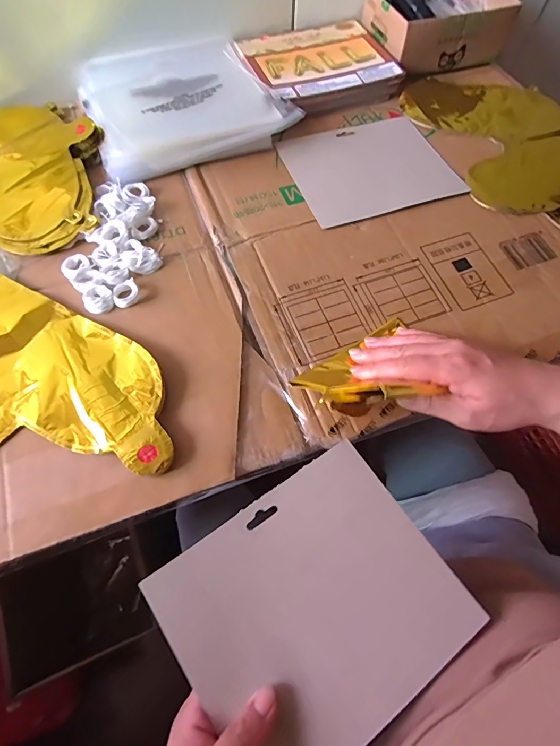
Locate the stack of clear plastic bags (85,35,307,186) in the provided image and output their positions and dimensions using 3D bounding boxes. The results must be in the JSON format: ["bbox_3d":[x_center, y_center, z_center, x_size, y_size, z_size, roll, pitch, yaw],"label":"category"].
[{"bbox_3d":[-0.130,-0.349,0.523,0.224,0.034,0.225,-24,67,-12],"label":"stack of clear plastic bags"}]

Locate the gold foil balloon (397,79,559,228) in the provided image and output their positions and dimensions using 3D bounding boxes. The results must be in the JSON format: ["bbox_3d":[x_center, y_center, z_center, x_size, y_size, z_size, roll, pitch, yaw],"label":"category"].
[{"bbox_3d":[0.333,-0.249,0.501,0.204,0.009,0.432,-25,68,-13],"label":"gold foil balloon"}]

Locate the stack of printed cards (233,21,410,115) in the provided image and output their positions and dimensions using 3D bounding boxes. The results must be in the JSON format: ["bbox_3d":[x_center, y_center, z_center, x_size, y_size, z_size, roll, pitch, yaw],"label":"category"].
[{"bbox_3d":[0.054,-0.438,0.576,0.190,0.030,0.175,-21,67,-11],"label":"stack of printed cards"}]

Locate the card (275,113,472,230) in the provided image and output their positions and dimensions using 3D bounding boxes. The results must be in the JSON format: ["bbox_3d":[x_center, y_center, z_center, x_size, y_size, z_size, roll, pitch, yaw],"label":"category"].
[{"bbox_3d":[0.107,-0.258,0.506,0.183,0.009,0.165,-18,64,-8],"label":"card"}]

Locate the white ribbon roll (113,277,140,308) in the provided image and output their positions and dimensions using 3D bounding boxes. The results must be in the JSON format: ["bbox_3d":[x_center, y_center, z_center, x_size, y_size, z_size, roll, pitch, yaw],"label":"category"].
[{"bbox_3d":[-0.153,-0.079,0.403,0.026,0.008,0.024,1,64,-1],"label":"white ribbon roll"}]

